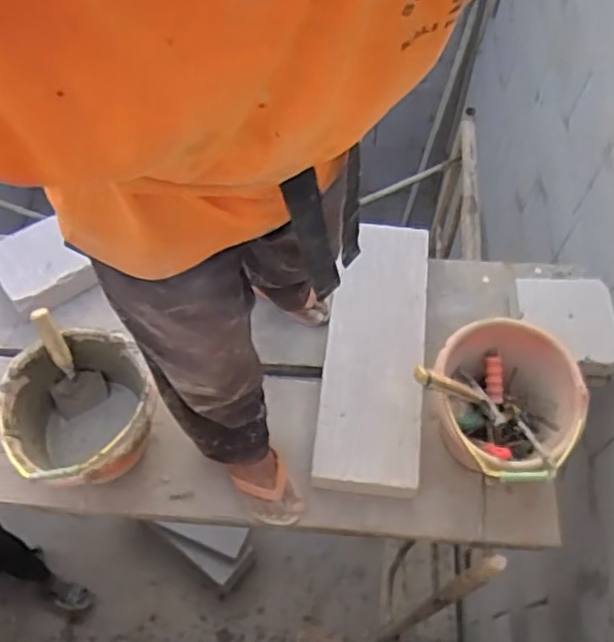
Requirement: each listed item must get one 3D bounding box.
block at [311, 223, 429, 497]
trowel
[{"bbox_3d":[0.139,0.052,1.332,0.199,0.066,0.591,6,61,3],"label":"block"},{"bbox_3d":[-0.450,0.071,1.214,0.093,0.242,0.094,9,35,41],"label":"trowel"}]

